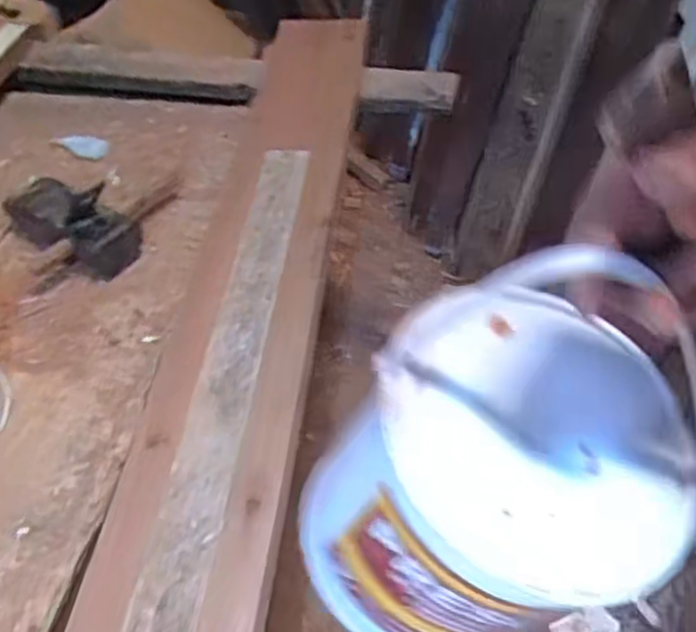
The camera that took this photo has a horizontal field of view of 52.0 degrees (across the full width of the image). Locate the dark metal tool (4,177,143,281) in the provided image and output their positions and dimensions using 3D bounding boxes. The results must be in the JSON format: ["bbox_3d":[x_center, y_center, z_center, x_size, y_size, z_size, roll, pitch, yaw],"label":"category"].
[{"bbox_3d":[-0.335,-0.115,0.860,0.176,0.066,0.087,33,57,28],"label":"dark metal tool"}]

